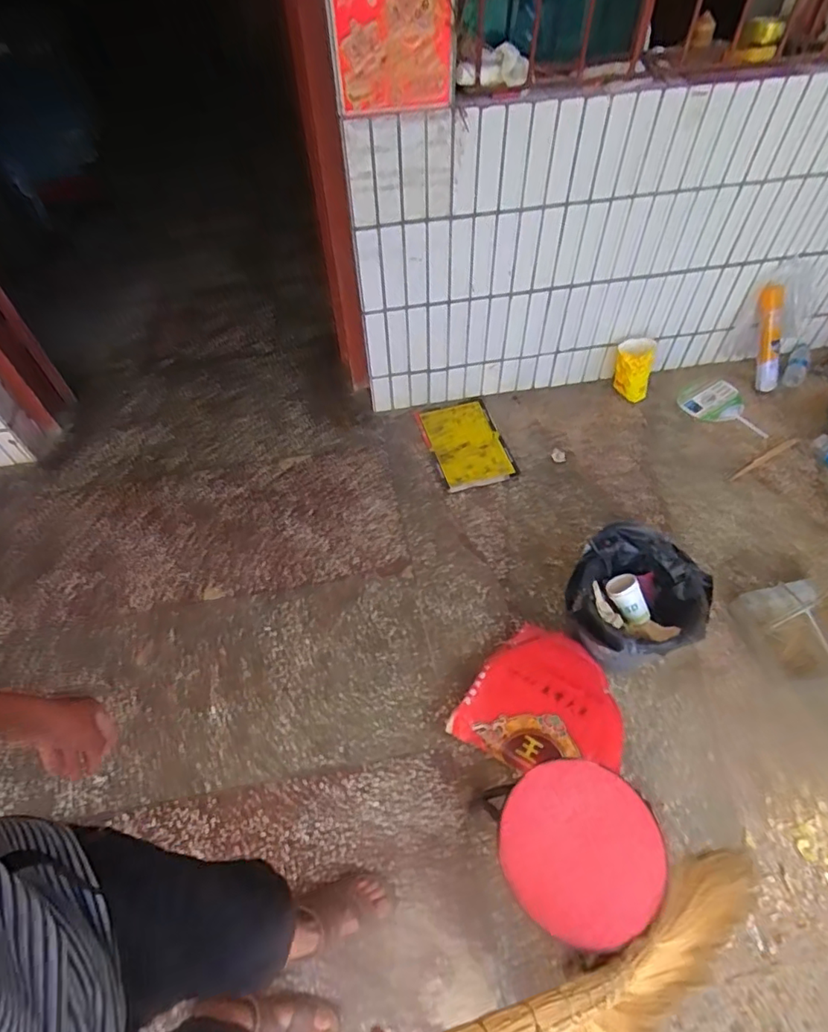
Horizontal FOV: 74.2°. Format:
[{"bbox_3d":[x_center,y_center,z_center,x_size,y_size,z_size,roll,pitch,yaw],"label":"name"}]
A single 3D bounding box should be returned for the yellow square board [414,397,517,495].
[{"bbox_3d":[0.174,-0.246,1.862,0.250,0.019,0.373,-17,56,-8],"label":"yellow square board"}]

